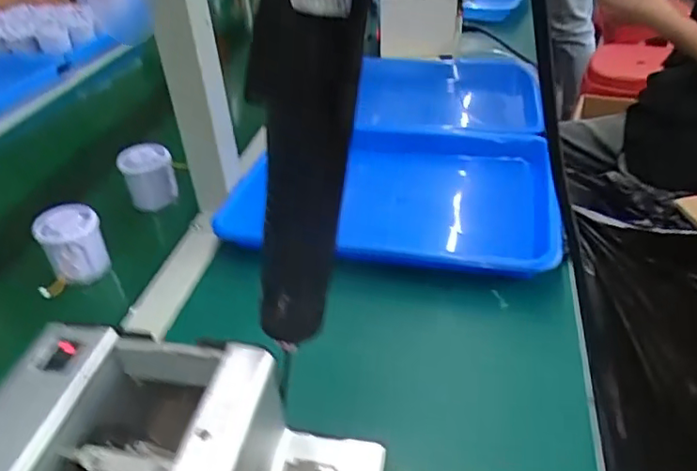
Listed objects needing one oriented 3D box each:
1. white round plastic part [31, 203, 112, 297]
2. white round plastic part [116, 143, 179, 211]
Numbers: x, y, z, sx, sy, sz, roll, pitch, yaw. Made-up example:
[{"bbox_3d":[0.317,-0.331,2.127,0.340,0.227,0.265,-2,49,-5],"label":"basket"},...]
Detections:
[{"bbox_3d":[-0.274,0.010,0.586,0.063,0.061,0.060,-16,38,-16],"label":"white round plastic part"},{"bbox_3d":[-0.229,-0.065,0.686,0.055,0.070,0.048,-16,38,-16],"label":"white round plastic part"}]

